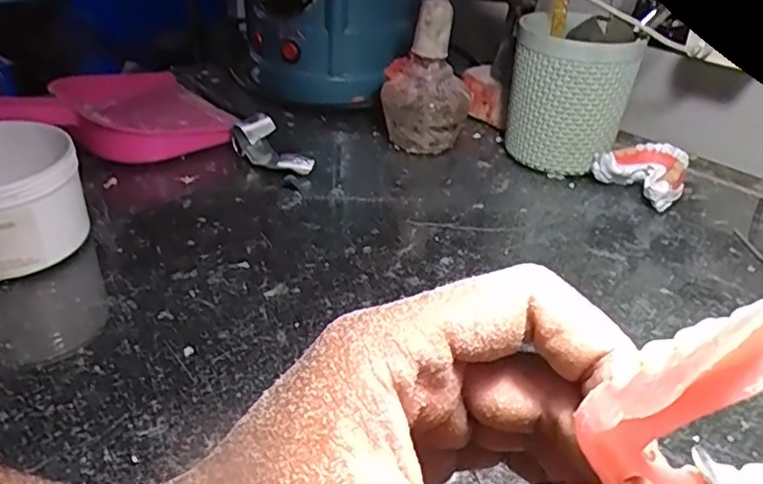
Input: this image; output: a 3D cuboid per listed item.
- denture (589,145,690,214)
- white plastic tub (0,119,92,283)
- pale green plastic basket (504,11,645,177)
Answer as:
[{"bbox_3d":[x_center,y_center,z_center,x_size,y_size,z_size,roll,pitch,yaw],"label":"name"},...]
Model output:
[{"bbox_3d":[0.204,-0.052,0.488,0.055,0.034,0.060,-23,41,-34],"label":"denture"},{"bbox_3d":[-0.233,-0.027,0.383,0.087,0.067,0.106,-18,39,-28],"label":"white plastic tub"},{"bbox_3d":[0.148,-0.118,0.502,0.087,0.118,0.073,12,34,14],"label":"pale green plastic basket"}]

